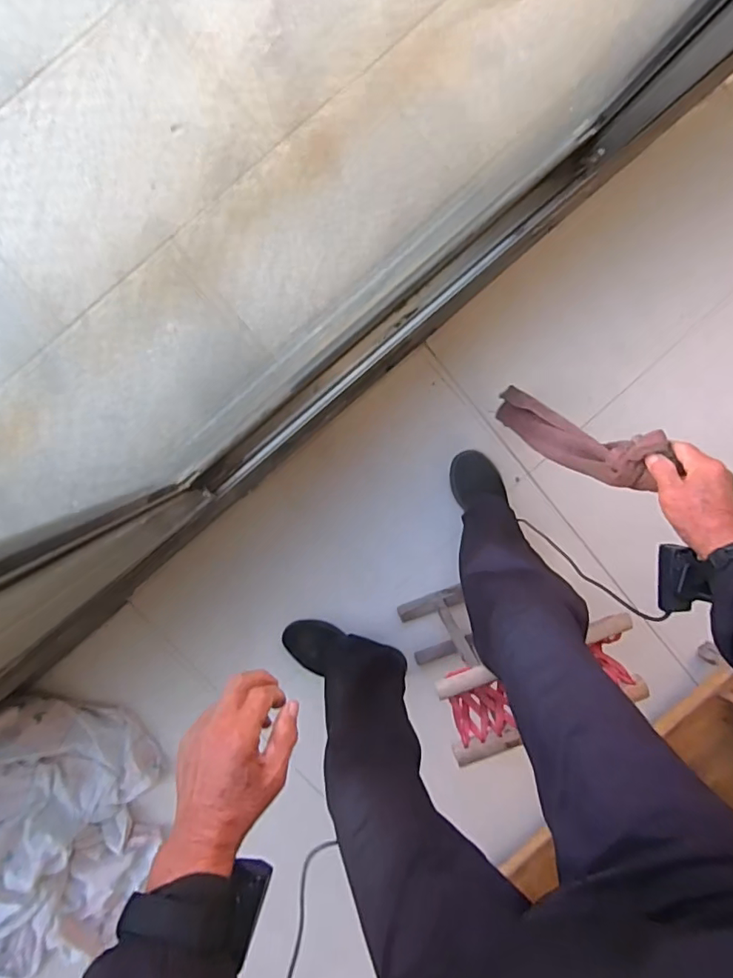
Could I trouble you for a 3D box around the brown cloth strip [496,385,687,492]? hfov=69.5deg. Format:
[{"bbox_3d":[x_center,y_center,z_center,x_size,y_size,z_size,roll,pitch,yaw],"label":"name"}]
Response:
[{"bbox_3d":[0.291,-0.089,0.800,0.037,0.430,0.083,31,103,-16],"label":"brown cloth strip"}]

